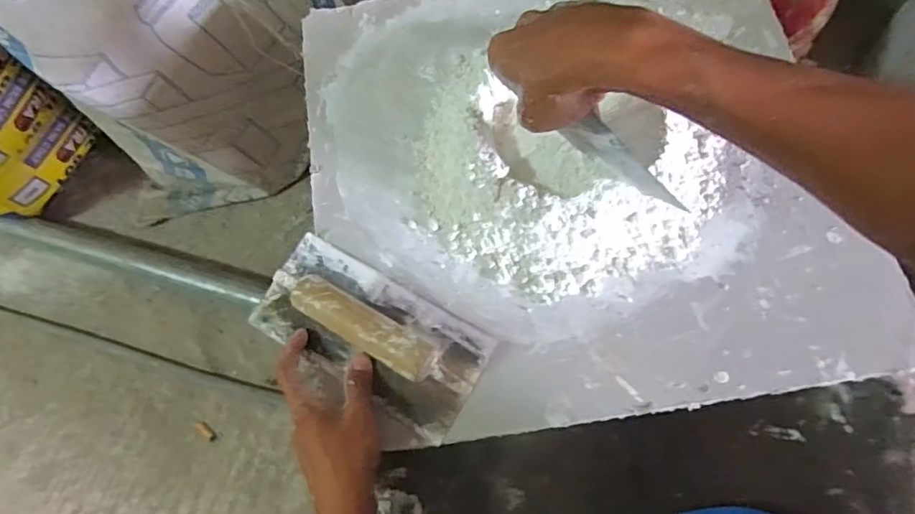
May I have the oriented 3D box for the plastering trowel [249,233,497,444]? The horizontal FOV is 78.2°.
[{"bbox_3d":[-0.078,0.052,0.444,0.199,0.089,0.097,29,72,13],"label":"plastering trowel"}]

